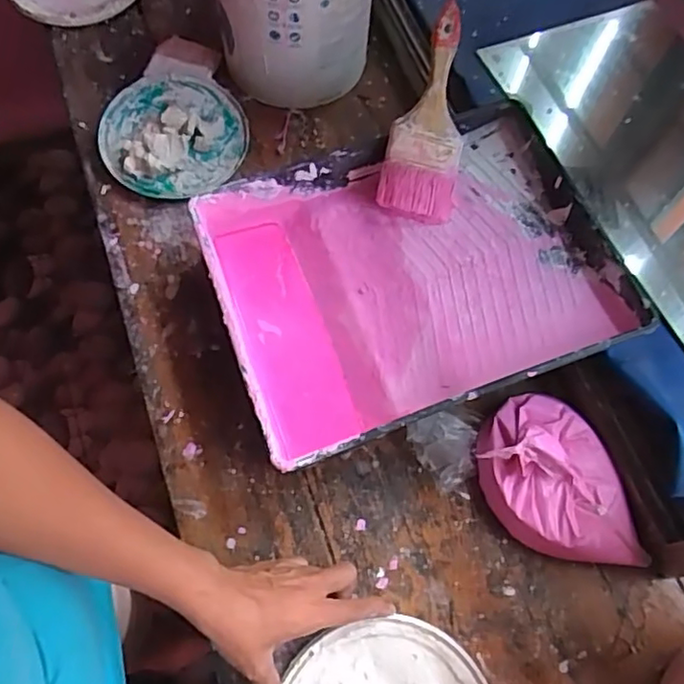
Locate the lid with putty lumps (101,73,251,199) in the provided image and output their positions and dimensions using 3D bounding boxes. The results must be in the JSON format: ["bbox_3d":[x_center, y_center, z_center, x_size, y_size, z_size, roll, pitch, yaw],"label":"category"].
[{"bbox_3d":[-0.188,-0.235,0.684,0.153,0.038,0.155,1,67,-2],"label":"lid with putty lumps"}]

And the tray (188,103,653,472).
[{"bbox_3d":[0.063,-0.056,0.594,0.349,0.080,0.271,-19,69,-10],"label":"tray"}]

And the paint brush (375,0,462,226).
[{"bbox_3d":[0.088,-0.220,0.604,0.074,0.013,0.198,12,94,-9],"label":"paint brush"}]

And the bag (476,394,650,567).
[{"bbox_3d":[0.186,0.117,0.539,0.129,0.048,0.147,-4,67,-3],"label":"bag"}]

